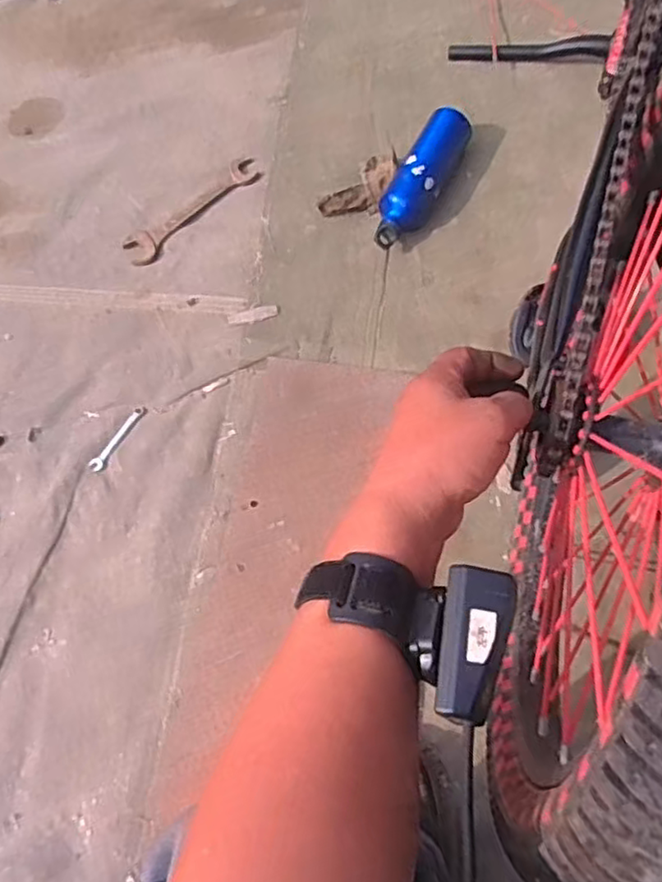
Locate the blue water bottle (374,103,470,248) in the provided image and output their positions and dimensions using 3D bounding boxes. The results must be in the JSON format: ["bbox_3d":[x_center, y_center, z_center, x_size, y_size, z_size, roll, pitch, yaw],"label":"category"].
[{"bbox_3d":[0.139,-0.400,1.007,0.072,0.074,0.243,24,73,15],"label":"blue water bottle"}]

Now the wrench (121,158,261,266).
[{"bbox_3d":[-0.226,-0.378,1.064,0.259,0.007,0.058,-41,70,-10],"label":"wrench"}]

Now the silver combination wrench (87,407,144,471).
[{"bbox_3d":[-0.306,-0.004,0.929,0.021,0.004,0.108,28,74,16],"label":"silver combination wrench"}]

